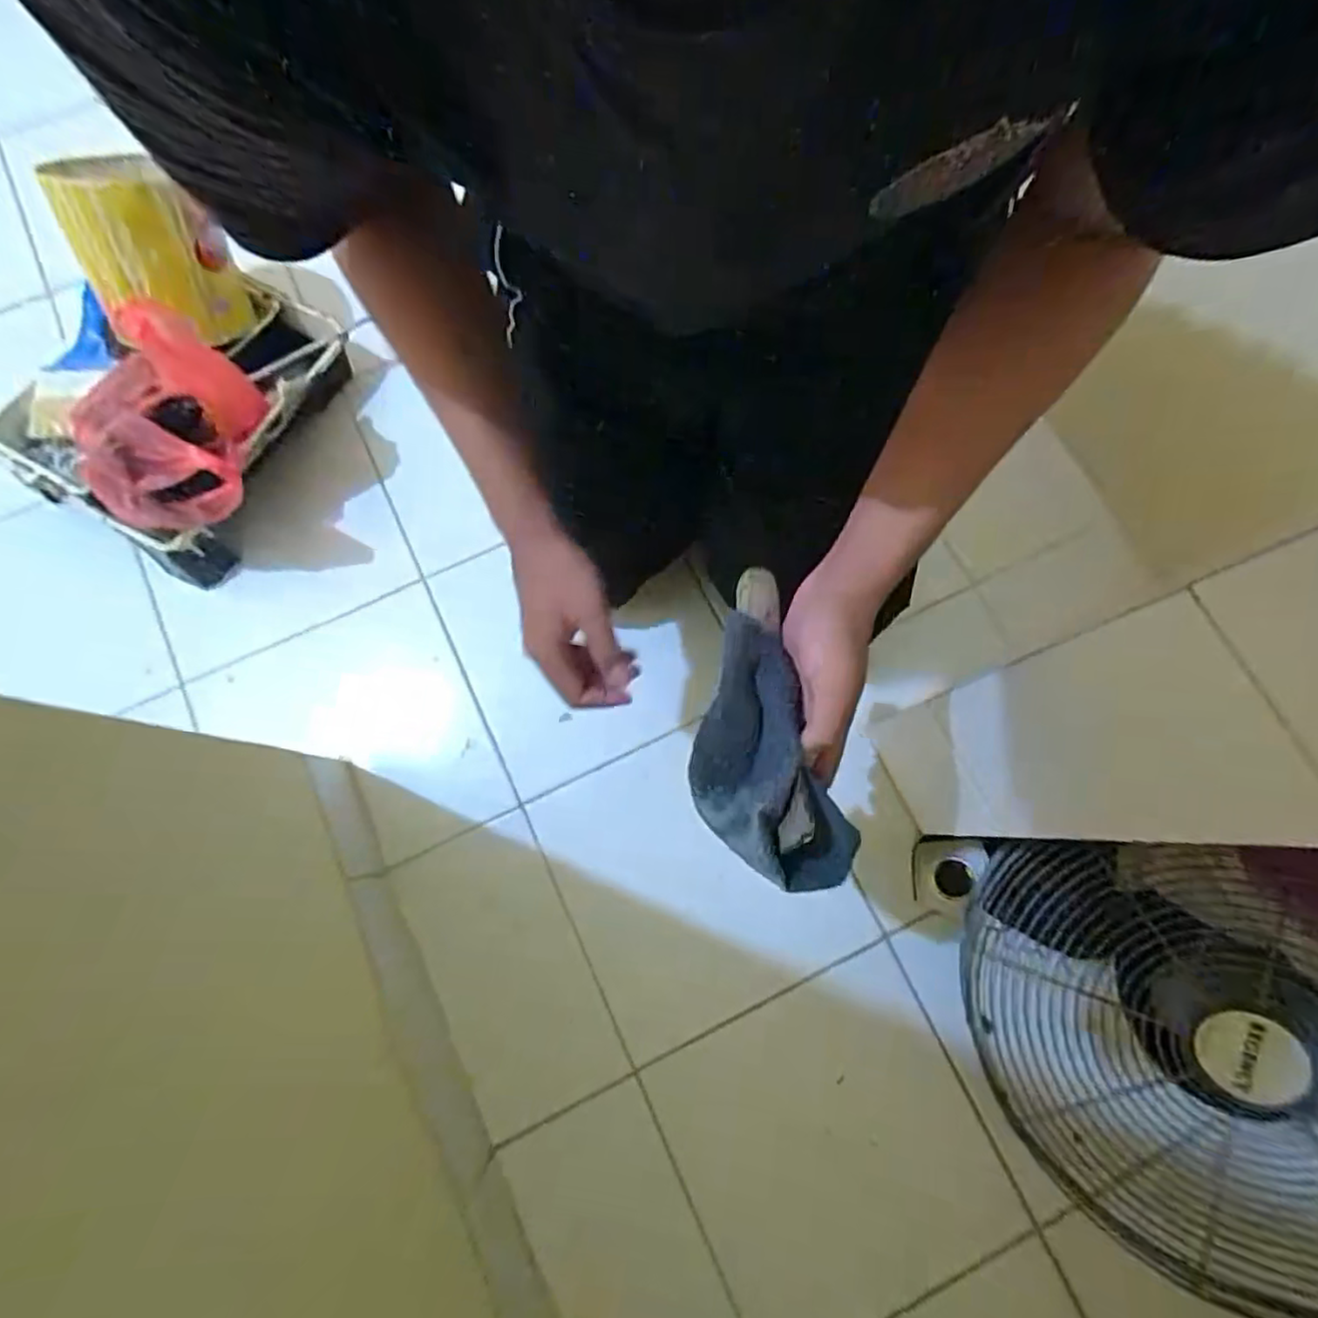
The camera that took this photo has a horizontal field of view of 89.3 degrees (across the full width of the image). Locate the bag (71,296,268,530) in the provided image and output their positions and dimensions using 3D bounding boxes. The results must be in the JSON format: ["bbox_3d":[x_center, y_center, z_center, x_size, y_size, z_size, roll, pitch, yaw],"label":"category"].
[{"bbox_3d":[-0.529,-0.253,0.693,0.174,0.108,0.231,-11,77,-3],"label":"bag"}]

